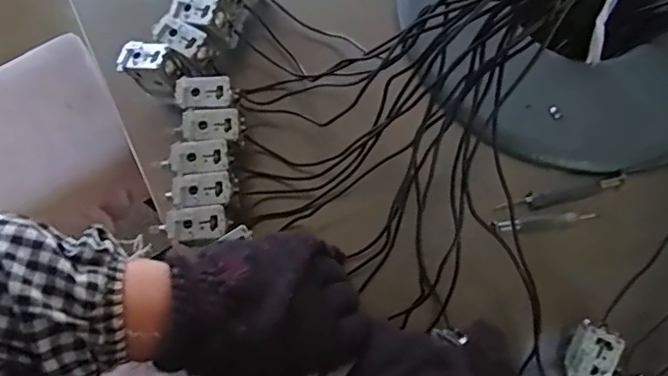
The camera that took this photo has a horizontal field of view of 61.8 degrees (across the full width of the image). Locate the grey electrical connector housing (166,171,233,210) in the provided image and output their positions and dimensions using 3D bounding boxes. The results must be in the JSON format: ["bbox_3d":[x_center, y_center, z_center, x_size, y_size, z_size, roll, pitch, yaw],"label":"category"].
[{"bbox_3d":[-0.094,0.004,0.385,0.046,0.016,0.024,-6,73,-2],"label":"grey electrical connector housing"}]

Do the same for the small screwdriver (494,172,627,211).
[{"bbox_3d":[0.174,0.005,0.428,0.102,0.008,0.012,-14,73,-4],"label":"small screwdriver"}]

